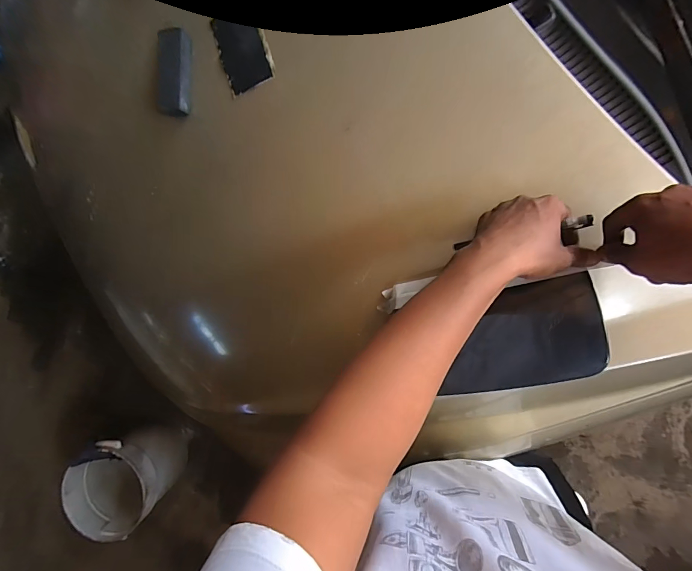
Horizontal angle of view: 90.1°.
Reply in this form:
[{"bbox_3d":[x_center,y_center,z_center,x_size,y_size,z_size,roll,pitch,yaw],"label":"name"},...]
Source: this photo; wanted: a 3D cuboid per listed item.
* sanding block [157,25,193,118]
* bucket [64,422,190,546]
[{"bbox_3d":[-0.251,-0.312,0.508,0.046,0.025,0.113,8,91,9],"label":"sanding block"},{"bbox_3d":[-0.804,0.713,1.315,0.332,0.286,0.314,-27,85,8],"label":"bucket"}]

